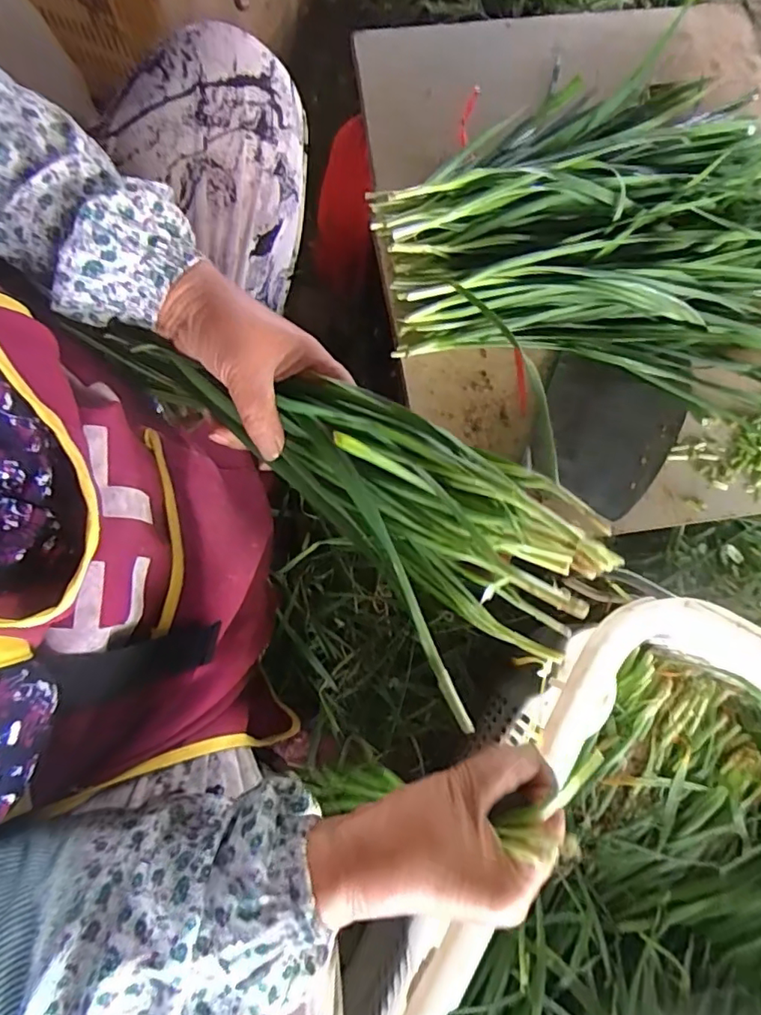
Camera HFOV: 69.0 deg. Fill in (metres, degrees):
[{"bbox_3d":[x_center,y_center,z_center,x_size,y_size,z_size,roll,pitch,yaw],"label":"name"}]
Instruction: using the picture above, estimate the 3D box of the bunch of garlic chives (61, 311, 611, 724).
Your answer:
[{"bbox_3d":[-0.038,-0.018,0.342,0.335,0.063,0.128,31,79,13],"label":"bunch of garlic chives"}]

